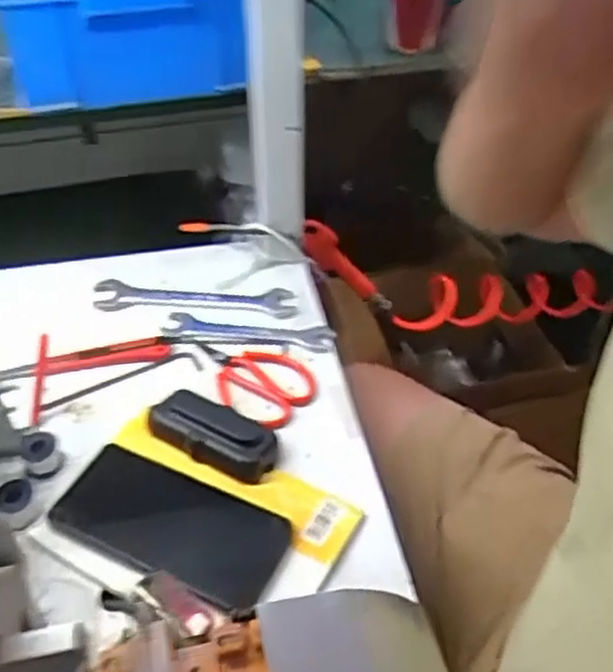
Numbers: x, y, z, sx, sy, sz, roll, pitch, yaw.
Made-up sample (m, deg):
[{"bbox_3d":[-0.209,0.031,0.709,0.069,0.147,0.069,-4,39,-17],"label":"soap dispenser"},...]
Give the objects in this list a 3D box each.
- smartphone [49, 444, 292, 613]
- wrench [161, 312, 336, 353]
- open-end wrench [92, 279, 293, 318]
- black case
[{"bbox_3d":[-0.098,0.136,0.524,0.162,0.016,0.073,18,46,14],"label":"smartphone"},{"bbox_3d":[-0.054,-0.006,0.678,0.157,0.007,0.031,9,44,5],"label":"wrench"},{"bbox_3d":[-0.111,-0.038,0.712,0.197,0.006,0.043,3,44,-1],"label":"open-end wrench"},{"bbox_3d":[-0.074,0.077,0.571,0.104,0.031,0.048,25,48,20],"label":"black case"}]

